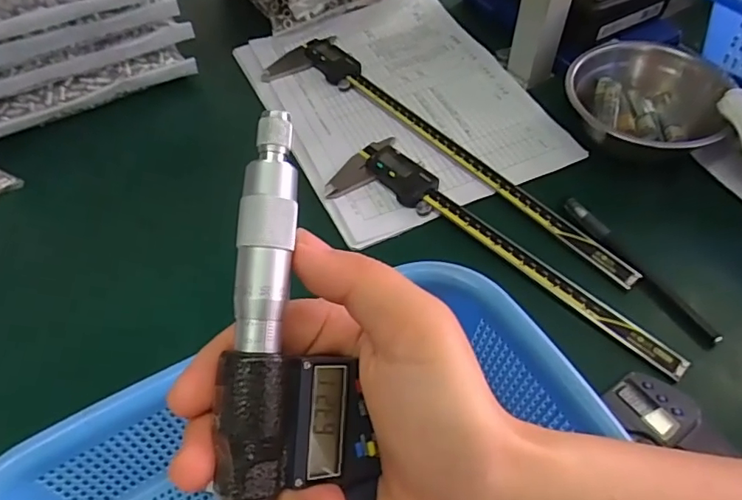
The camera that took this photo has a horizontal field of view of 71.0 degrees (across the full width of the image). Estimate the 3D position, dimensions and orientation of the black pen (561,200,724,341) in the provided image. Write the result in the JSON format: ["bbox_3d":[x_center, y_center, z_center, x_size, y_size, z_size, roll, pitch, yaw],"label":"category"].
[{"bbox_3d":[0.191,0.010,0.375,0.010,0.008,0.139,-25,58,-15],"label":"black pen"}]

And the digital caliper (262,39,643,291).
[{"bbox_3d":[0.055,-0.096,0.451,0.389,0.017,0.069,38,64,26],"label":"digital caliper"}]

